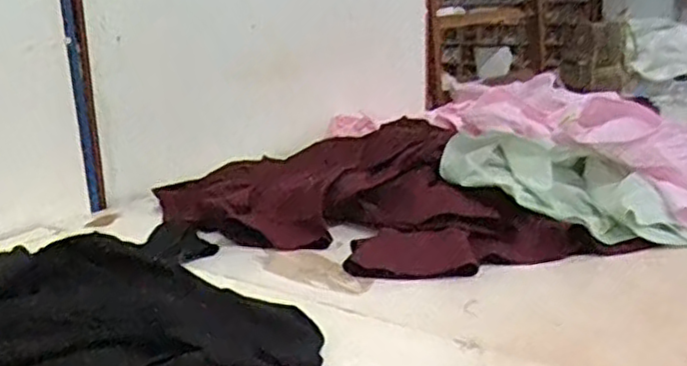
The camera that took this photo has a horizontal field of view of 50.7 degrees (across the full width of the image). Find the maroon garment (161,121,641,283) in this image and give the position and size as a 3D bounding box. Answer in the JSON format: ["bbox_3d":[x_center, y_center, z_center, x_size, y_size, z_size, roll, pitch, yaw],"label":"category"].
[{"bbox_3d":[0.024,0.017,1.231,0.535,0.133,0.688,-10,16,-26],"label":"maroon garment"}]

